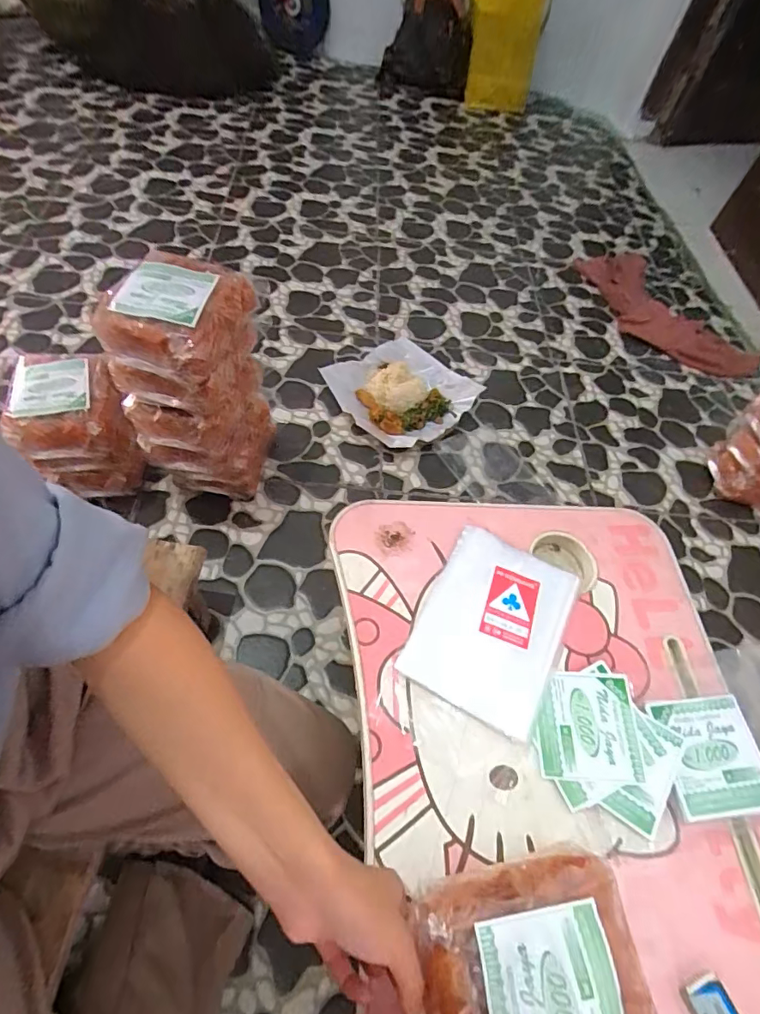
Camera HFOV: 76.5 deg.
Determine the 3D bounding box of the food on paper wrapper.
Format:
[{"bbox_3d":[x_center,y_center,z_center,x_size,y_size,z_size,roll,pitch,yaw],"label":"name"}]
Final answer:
[{"bbox_3d":[0.045,-0.232,0.949,0.239,0.036,0.234,-38,70,-26],"label":"food on paper wrapper"}]

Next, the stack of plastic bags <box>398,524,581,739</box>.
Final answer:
[{"bbox_3d":[0.113,0.115,0.484,0.131,0.012,0.181,25,59,11],"label":"stack of plastic bags"}]

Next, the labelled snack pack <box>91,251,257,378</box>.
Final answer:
[{"bbox_3d":[-0.228,-0.220,0.545,0.132,0.054,0.148,19,58,4],"label":"labelled snack pack"}]

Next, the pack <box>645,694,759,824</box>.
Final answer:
[{"bbox_3d":[0.297,0.223,0.430,0.090,0.006,0.096,-1,58,-5],"label":"pack"}]

